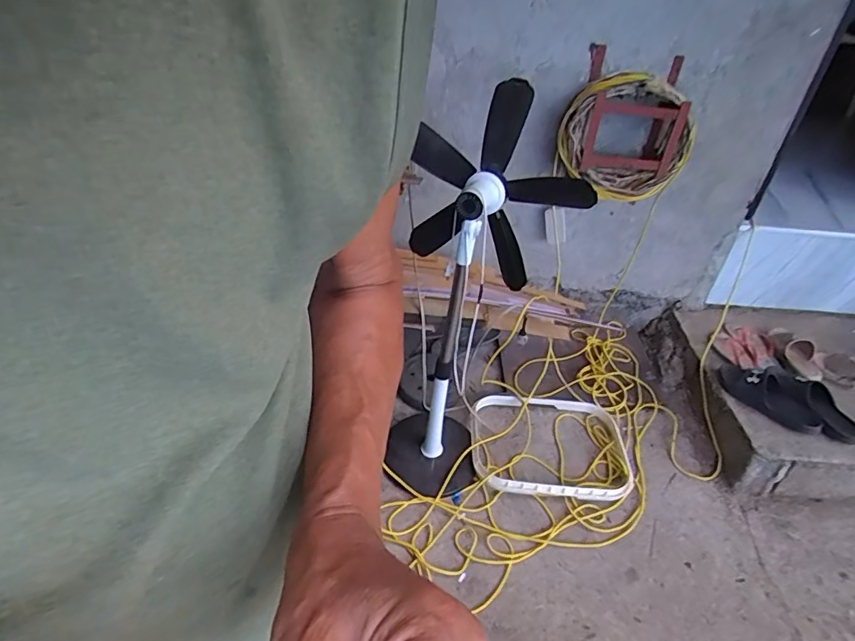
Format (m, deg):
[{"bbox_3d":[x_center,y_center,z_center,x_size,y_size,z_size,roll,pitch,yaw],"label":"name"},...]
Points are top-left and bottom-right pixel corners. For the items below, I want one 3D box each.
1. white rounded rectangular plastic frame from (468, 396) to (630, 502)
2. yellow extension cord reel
[{"bbox_3d":[0.354,0.357,1.480,0.458,0.045,0.350,5,37,0],"label":"white rounded rectangular plastic frame"},{"bbox_3d":[0.514,-0.488,1.336,0.313,0.308,0.162,7,37,3],"label":"yellow extension cord reel"}]

